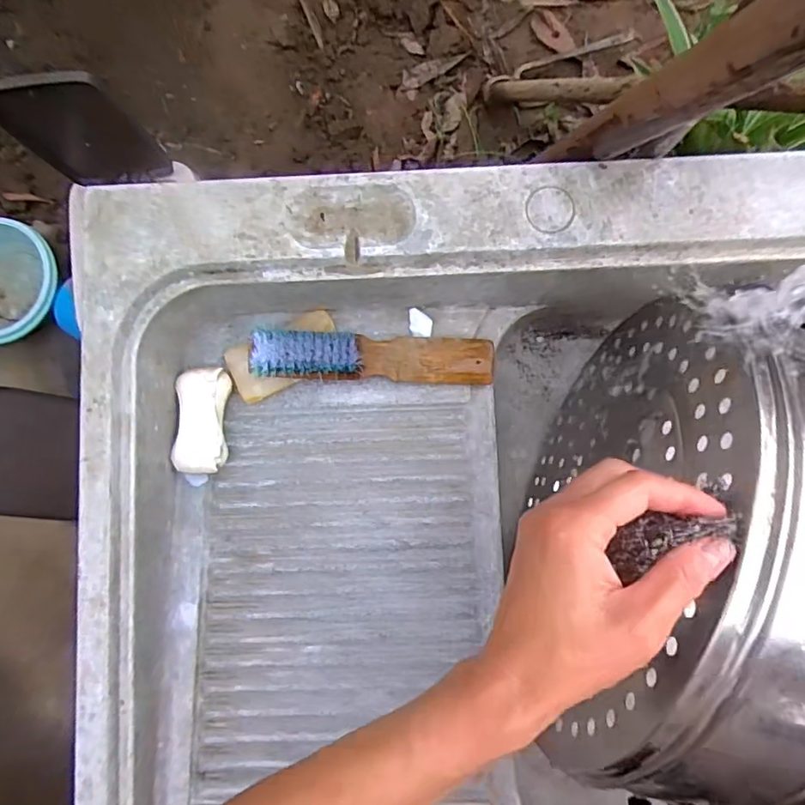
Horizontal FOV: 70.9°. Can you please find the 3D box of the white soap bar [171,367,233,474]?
[{"bbox_3d":[-0.172,0.015,0.485,0.042,0.021,0.089,0,83,4],"label":"white soap bar"}]

